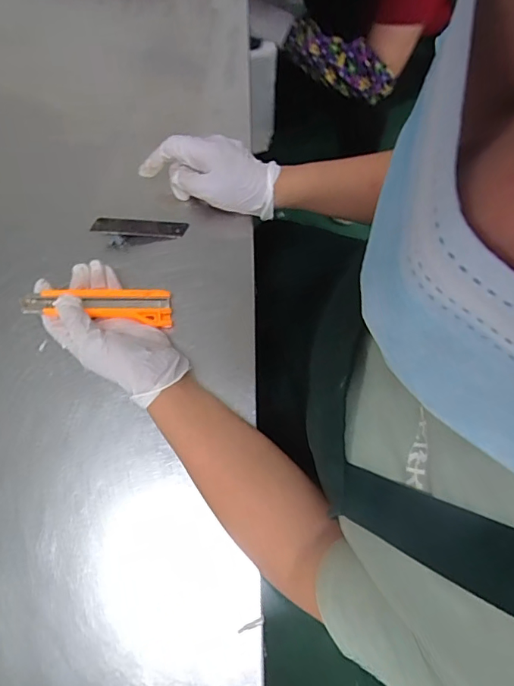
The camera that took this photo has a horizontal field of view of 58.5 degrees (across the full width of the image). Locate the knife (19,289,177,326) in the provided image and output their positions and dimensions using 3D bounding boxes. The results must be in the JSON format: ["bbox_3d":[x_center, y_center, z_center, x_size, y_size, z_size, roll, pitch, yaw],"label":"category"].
[{"bbox_3d":[-0.156,-0.038,0.459,0.141,0.011,0.036,0,72,-20],"label":"knife"}]

